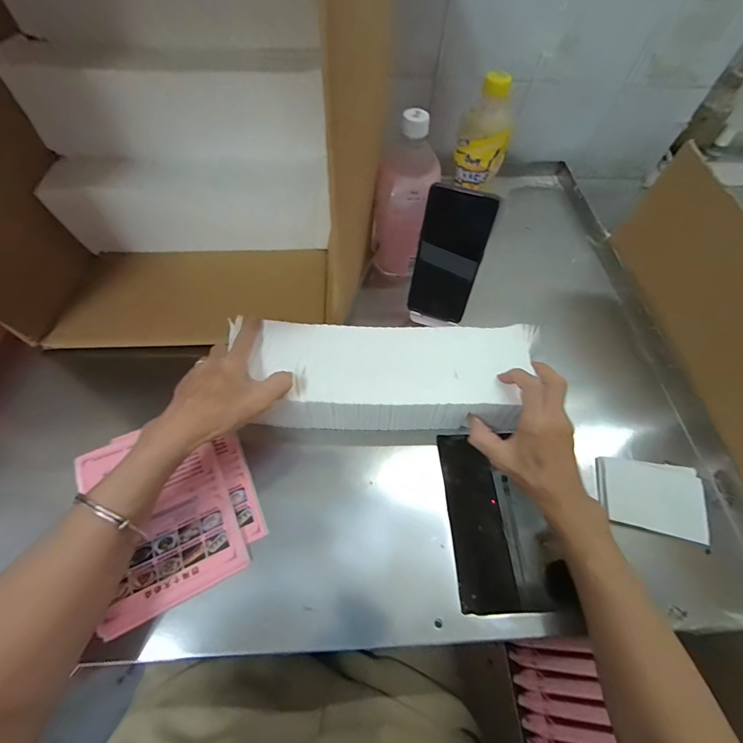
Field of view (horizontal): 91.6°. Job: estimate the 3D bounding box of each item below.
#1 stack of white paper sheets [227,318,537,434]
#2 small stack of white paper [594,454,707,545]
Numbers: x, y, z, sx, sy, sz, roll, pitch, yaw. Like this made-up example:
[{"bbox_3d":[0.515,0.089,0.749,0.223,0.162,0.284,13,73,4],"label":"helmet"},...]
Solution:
[{"bbox_3d":[0.026,0.009,0.413,0.294,0.068,0.110,0,59,-1],"label":"stack of white paper sheets"},{"bbox_3d":[0.301,0.133,0.390,0.104,0.016,0.074,12,59,4],"label":"small stack of white paper"}]

